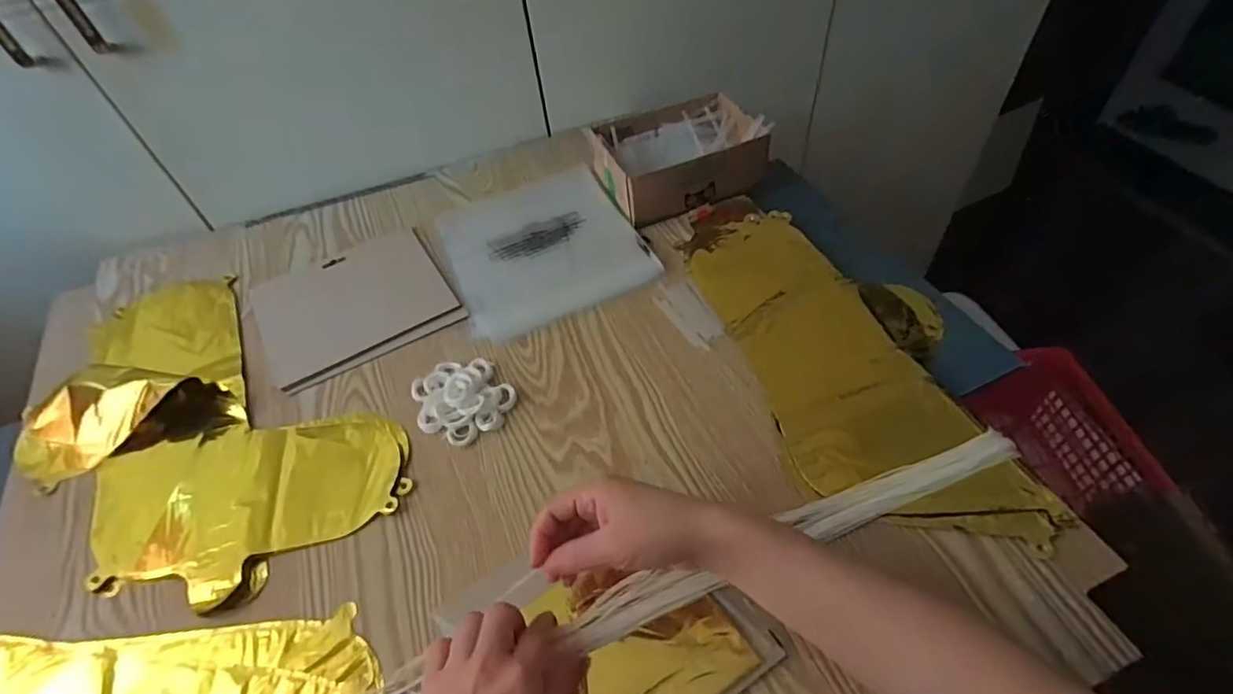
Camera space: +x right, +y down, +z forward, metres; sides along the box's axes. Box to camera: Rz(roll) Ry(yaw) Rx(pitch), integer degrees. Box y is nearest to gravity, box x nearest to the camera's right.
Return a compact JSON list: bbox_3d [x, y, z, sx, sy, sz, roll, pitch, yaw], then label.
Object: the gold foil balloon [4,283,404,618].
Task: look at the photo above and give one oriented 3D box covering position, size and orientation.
[{"bbox_3d":[-0.394,0.068,0.530,0.415,0.028,0.224,31,60,27],"label":"gold foil balloon"}]

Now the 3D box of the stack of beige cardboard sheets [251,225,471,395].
[{"bbox_3d":[-0.285,-0.048,0.633,0.191,0.007,0.174,-26,53,-16],"label":"stack of beige cardboard sheets"}]

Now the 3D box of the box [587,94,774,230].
[{"bbox_3d":[0.071,-0.234,0.705,0.192,0.064,0.155,-19,51,-10],"label":"box"}]

